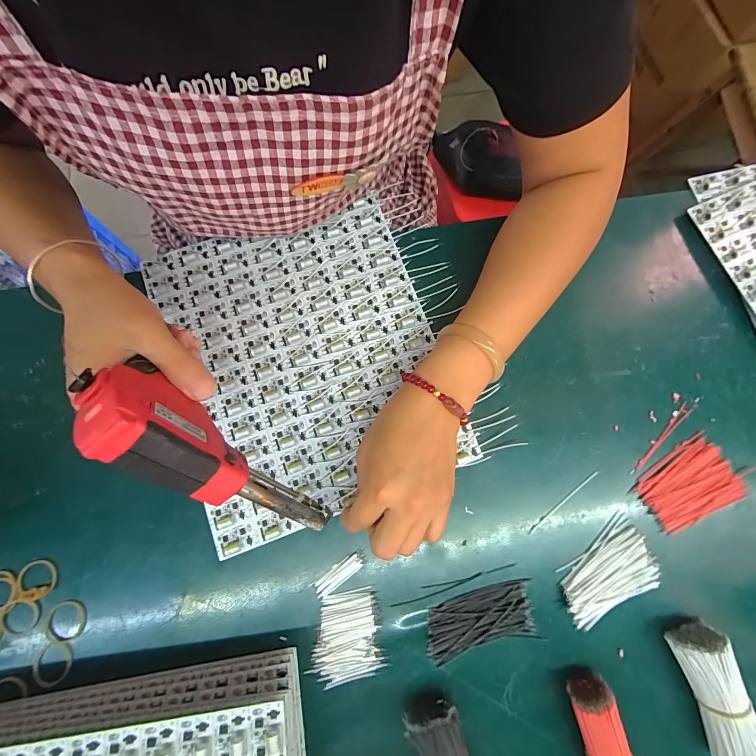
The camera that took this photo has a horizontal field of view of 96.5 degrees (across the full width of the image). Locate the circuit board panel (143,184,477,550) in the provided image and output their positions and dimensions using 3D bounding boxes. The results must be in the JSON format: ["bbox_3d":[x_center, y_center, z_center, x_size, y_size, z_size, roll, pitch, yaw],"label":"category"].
[{"bbox_3d":[-0.066,-0.018,0.315,0.233,0.014,0.277,-18,79,-2],"label":"circuit board panel"}]

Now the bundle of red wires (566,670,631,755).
[{"bbox_3d":[0.169,0.278,0.249,0.029,0.038,0.088,-13,79,-1],"label":"bundle of red wires"}]

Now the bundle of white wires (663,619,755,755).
[{"bbox_3d":[0.257,0.243,0.256,0.033,0.037,0.086,-9,79,-1],"label":"bundle of white wires"}]

